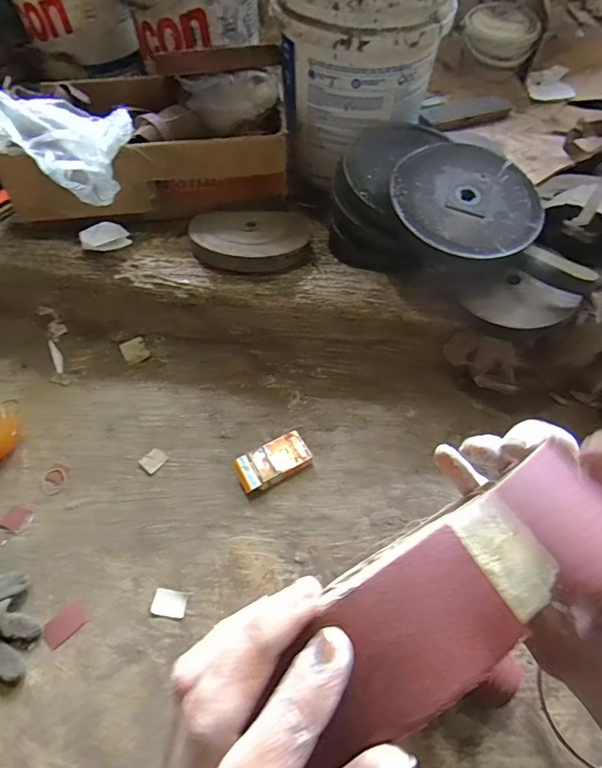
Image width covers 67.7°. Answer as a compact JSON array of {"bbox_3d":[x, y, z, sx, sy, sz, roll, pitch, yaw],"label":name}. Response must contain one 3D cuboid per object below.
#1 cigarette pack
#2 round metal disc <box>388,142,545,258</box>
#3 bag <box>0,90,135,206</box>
[{"bbox_3d":[-0.040,0.114,0.652,0.106,0.023,0.054,-24,61,-16],"label":"cigarette pack"},{"bbox_3d":[0.246,-0.277,0.666,0.217,0.011,0.205,1,67,-3],"label":"round metal disc"},{"bbox_3d":[-0.392,-0.379,0.682,0.219,0.112,0.182,4,57,2],"label":"bag"}]

